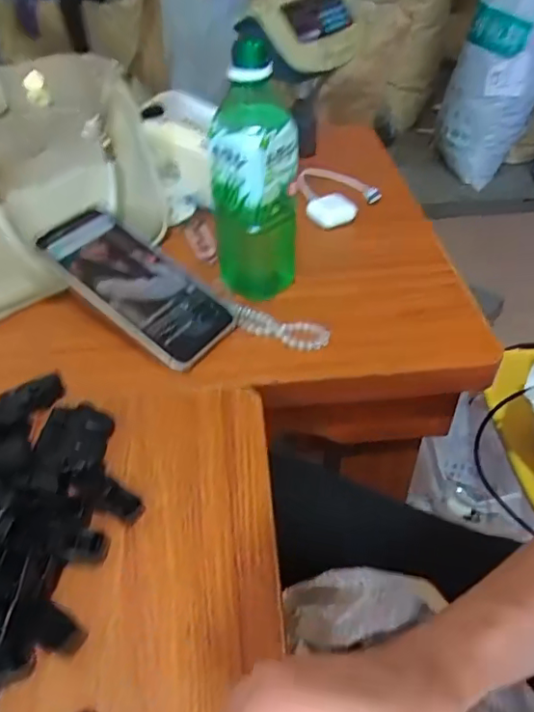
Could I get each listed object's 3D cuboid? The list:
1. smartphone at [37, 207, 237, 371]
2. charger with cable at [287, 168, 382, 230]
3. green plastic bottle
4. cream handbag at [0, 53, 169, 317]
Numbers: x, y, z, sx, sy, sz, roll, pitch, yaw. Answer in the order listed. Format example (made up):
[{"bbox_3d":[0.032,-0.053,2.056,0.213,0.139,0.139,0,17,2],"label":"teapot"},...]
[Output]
[{"bbox_3d":[-0.109,-0.063,0.474,0.167,0.014,0.083,39,52,7],"label":"smartphone"},{"bbox_3d":[0.077,-0.187,0.641,0.091,0.024,0.108,-11,45,-12],"label":"charger with cable"},{"bbox_3d":[-0.010,-0.136,0.458,0.057,0.195,0.061,23,48,22],"label":"green plastic bottle"},{"bbox_3d":[-0.206,-0.145,0.496,0.136,0.166,0.215,12,45,12],"label":"cream handbag"}]

